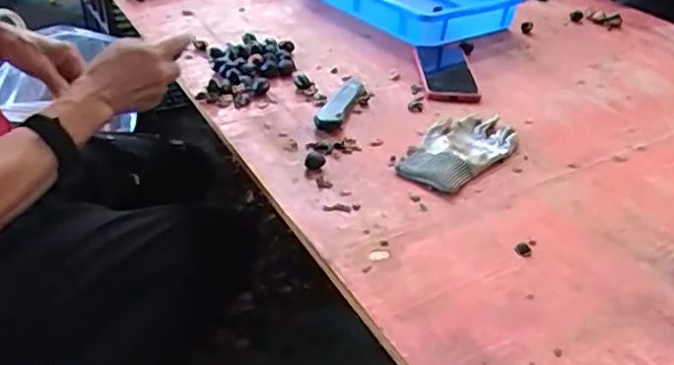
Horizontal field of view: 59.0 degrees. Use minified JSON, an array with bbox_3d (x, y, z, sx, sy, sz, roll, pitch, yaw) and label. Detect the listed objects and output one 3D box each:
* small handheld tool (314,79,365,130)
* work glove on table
[{"bbox_3d":[0.007,-0.108,0.787,0.034,0.016,0.149,13,35,12],"label":"small handheld tool"},{"bbox_3d":[0.150,-0.038,0.706,0.096,0.015,0.177,21,38,23],"label":"work glove on table"}]

